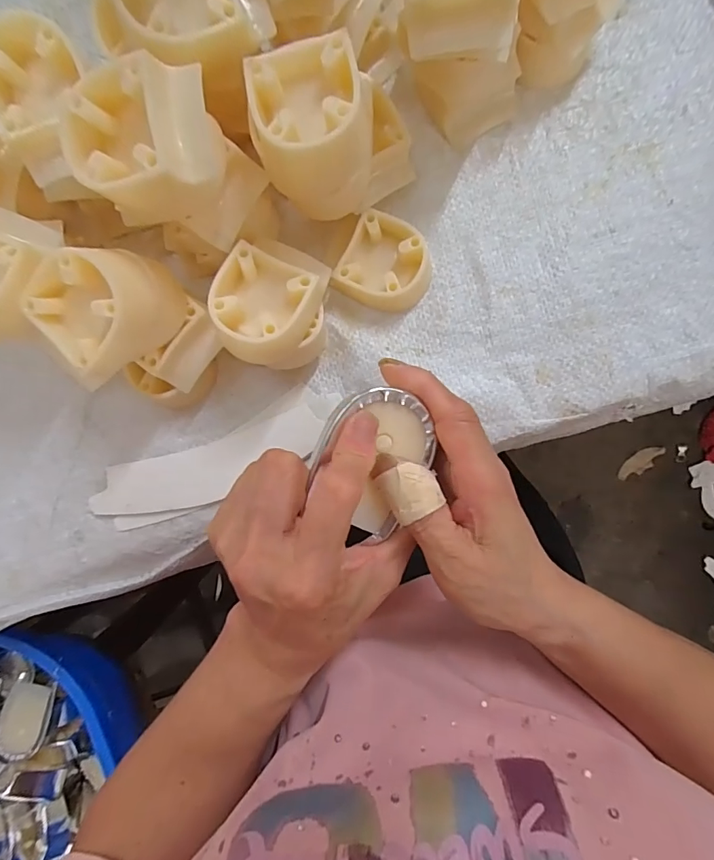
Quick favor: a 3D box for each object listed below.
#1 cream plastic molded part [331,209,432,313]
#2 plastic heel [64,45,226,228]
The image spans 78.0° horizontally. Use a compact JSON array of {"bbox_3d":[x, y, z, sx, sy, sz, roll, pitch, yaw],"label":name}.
[{"bbox_3d":[0.017,-0.095,0.257,0.050,0.021,0.049,31,91,4],"label":"cream plastic molded part"},{"bbox_3d":[-0.090,-0.120,0.192,0.061,0.043,0.050,1,91,3],"label":"plastic heel"}]

